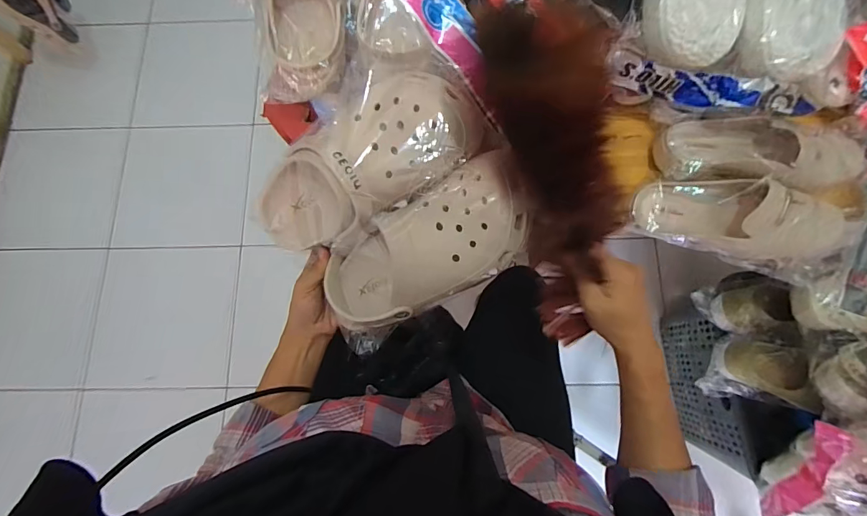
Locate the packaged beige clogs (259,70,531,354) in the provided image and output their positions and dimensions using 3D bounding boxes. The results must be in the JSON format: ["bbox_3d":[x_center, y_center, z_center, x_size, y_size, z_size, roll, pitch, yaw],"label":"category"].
[{"bbox_3d":[-0.045,-0.040,0.390,0.239,0.100,0.209,-37,95,17],"label":"packaged beige clogs"}]

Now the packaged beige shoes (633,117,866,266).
[{"bbox_3d":[0.404,-0.094,0.513,0.278,0.068,0.182,14,77,5],"label":"packaged beige shoes"}]

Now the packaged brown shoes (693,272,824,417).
[{"bbox_3d":[0.560,0.148,0.737,0.123,0.114,0.215,-1,76,1],"label":"packaged brown shoes"}]

